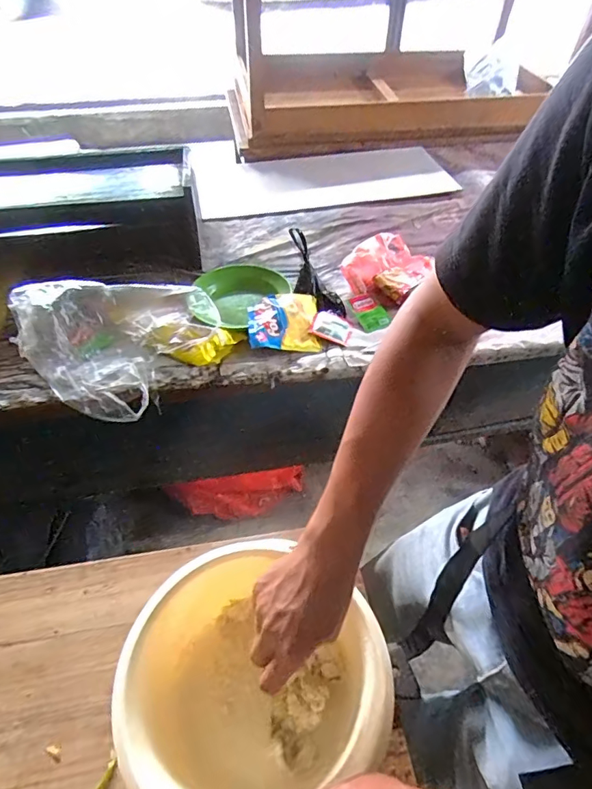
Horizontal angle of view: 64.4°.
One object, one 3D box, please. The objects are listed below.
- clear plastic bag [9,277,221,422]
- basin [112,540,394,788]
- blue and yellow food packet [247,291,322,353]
[{"bbox_3d":[-0.336,-0.123,0.853,0.304,0.113,0.270,30,54,26],"label":"clear plastic bag"},{"bbox_3d":[-0.047,0.282,0.463,0.227,0.106,0.224,0,46,0],"label":"basin"},{"bbox_3d":[-0.024,-0.145,0.923,0.140,0.043,0.140,-5,46,-4],"label":"blue and yellow food packet"}]

